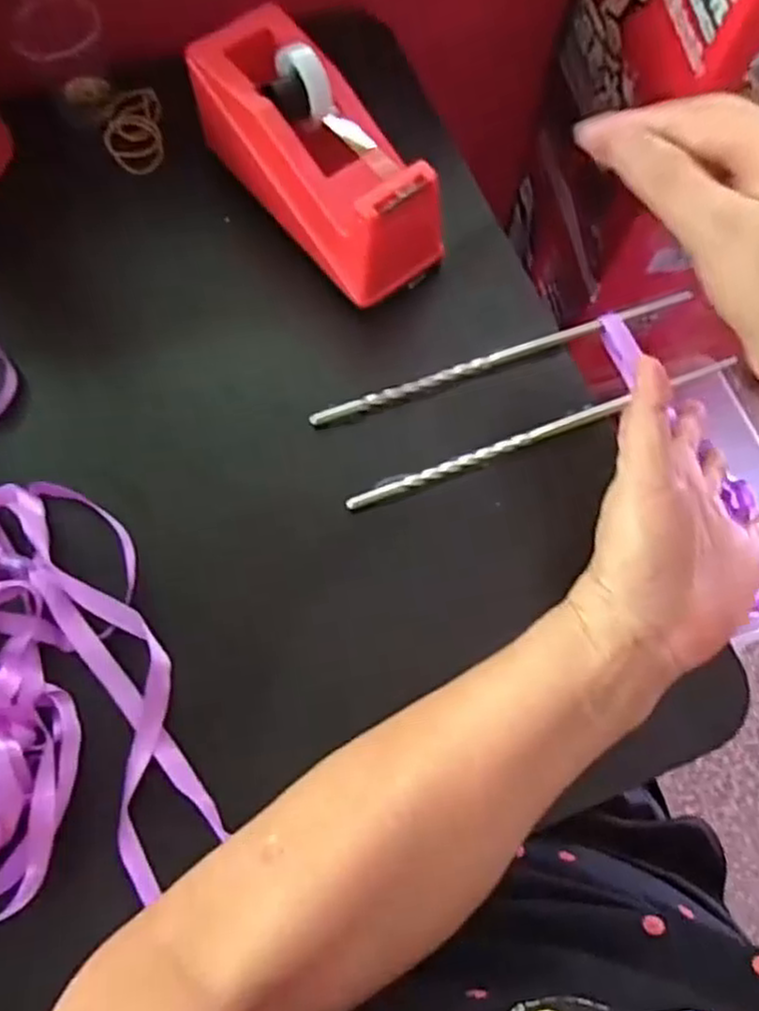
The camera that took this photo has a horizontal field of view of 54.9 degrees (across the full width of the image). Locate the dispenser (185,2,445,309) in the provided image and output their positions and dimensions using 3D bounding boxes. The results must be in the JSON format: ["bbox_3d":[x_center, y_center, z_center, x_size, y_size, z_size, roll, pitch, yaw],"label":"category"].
[{"bbox_3d":[-0.035,-0.185,0.386,0.066,0.059,0.154,-34,75,-13],"label":"dispenser"}]

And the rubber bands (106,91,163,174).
[{"bbox_3d":[-0.149,-0.228,0.445,0.033,0.008,0.058,-8,71,-5],"label":"rubber bands"}]

